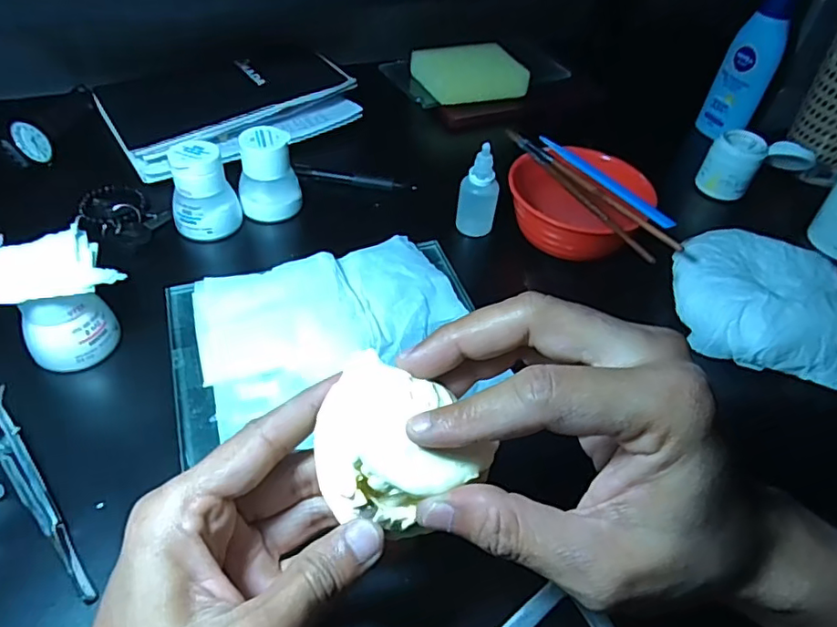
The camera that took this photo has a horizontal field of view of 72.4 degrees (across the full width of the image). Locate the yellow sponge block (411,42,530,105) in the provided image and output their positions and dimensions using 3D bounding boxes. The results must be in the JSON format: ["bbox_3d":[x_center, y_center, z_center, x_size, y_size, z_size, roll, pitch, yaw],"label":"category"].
[{"bbox_3d":[0.057,-0.260,0.615,0.108,0.027,0.083,-9,50,-15],"label":"yellow sponge block"}]

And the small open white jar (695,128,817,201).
[{"bbox_3d":[0.304,-0.131,0.518,0.080,0.056,0.037,18,48,10],"label":"small open white jar"}]

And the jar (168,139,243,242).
[{"bbox_3d":[-0.163,-0.092,0.434,0.050,0.064,0.040,-14,51,-18],"label":"jar"}]

